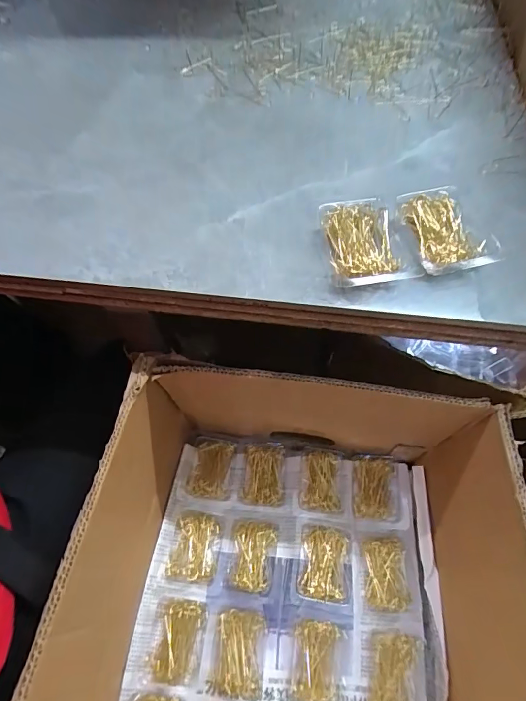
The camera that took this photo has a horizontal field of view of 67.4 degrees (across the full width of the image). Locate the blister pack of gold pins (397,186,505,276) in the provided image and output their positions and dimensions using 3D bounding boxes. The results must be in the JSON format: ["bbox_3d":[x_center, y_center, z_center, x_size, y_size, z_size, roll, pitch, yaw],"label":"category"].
[{"bbox_3d":[0.153,-0.103,0.327,0.061,0.015,0.081,-11,62,-5],"label":"blister pack of gold pins"}]

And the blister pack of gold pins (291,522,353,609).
[{"bbox_3d":[0.069,0.239,0.445,0.064,0.021,0.082,6,62,4],"label":"blister pack of gold pins"}]

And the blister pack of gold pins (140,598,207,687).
[{"bbox_3d":[-0.093,0.308,0.419,0.055,0.016,0.077,8,62,5],"label":"blister pack of gold pins"}]

